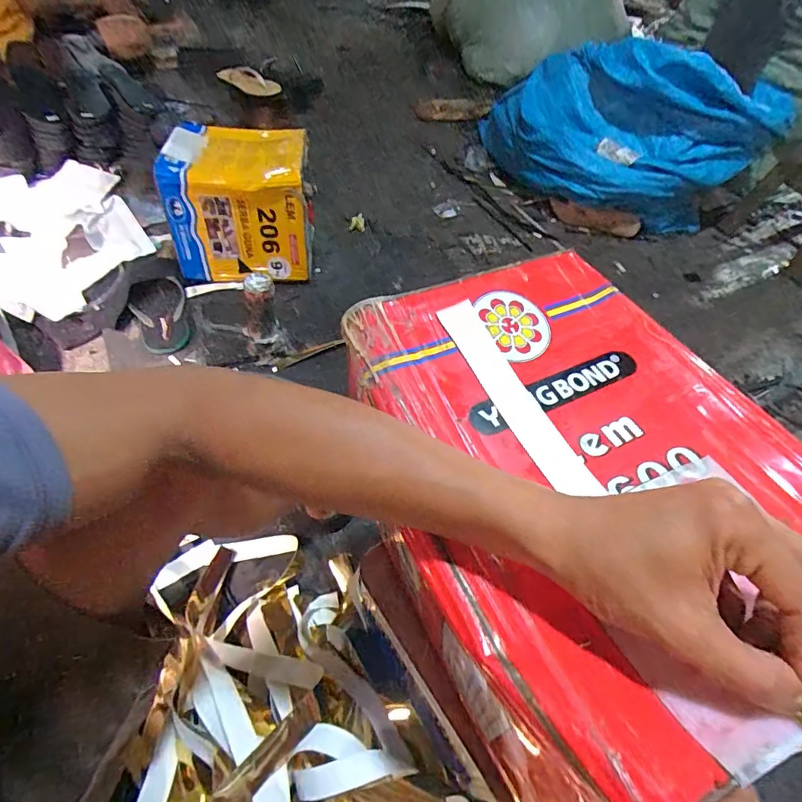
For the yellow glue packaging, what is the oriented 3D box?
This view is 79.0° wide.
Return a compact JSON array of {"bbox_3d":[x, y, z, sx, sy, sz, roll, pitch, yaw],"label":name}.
[{"bbox_3d":[-0.330,-0.412,1.032,0.266,0.237,0.219,-3,53,-6],"label":"yellow glue packaging"}]

